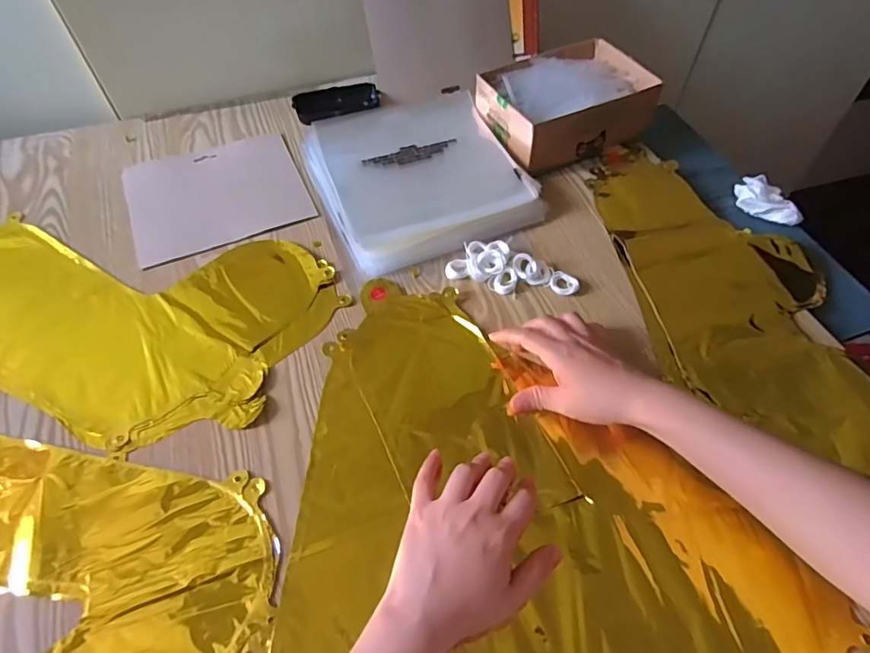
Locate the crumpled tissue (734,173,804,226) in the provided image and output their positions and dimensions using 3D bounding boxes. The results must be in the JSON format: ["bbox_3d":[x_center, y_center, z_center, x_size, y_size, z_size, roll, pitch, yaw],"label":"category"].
[{"bbox_3d":[0.371,-0.147,0.598,0.055,0.019,0.079,-12,56,-7],"label":"crumpled tissue"}]

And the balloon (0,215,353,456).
[{"bbox_3d":[-0.321,-0.031,0.520,0.412,0.009,0.240,21,58,14],"label":"balloon"}]

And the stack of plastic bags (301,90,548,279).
[{"bbox_3d":[-0.024,-0.178,0.603,0.213,0.030,0.239,-21,57,-14],"label":"stack of plastic bags"}]

